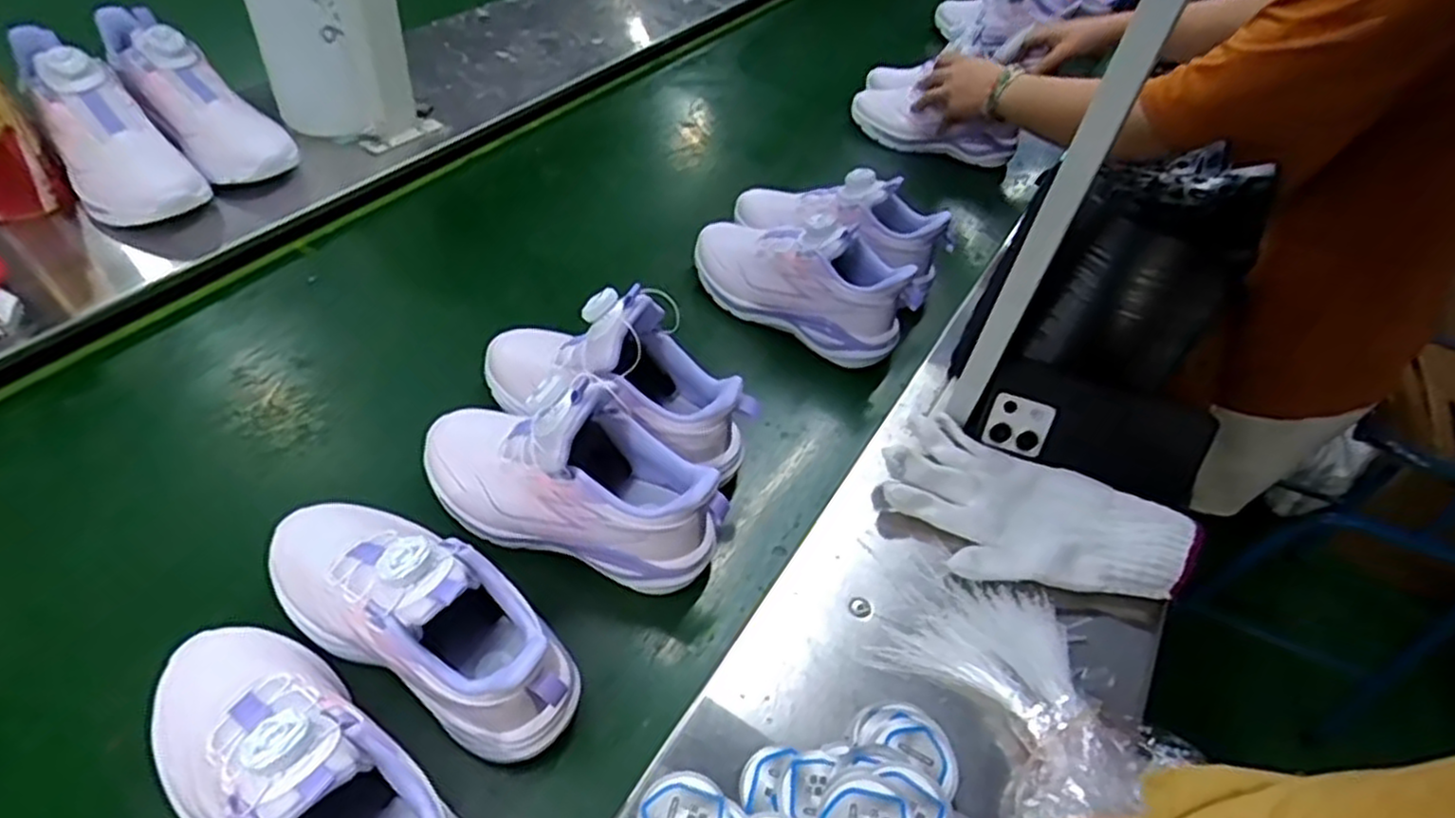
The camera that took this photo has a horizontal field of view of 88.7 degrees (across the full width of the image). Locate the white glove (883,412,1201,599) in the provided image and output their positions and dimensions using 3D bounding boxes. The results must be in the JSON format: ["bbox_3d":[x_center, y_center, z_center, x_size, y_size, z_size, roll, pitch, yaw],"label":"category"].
[{"bbox_3d":[0.218,0.077,0.541,0.208,0.033,0.129,23,50,13],"label":"white glove"}]

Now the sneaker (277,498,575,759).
[{"bbox_3d":[-0.186,0.117,0.439,0.218,0.119,0.070,26,50,16],"label":"sneaker"}]

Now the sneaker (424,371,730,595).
[{"bbox_3d":[-0.106,0.043,0.502,0.216,0.139,0.081,16,48,7],"label":"sneaker"}]

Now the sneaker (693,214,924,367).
[{"bbox_3d":[0.067,-0.126,0.711,0.228,0.122,0.083,27,51,16],"label":"sneaker"}]

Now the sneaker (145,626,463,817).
[{"bbox_3d":[-0.212,0.182,0.369,0.213,0.106,0.088,31,52,20],"label":"sneaker"}]

